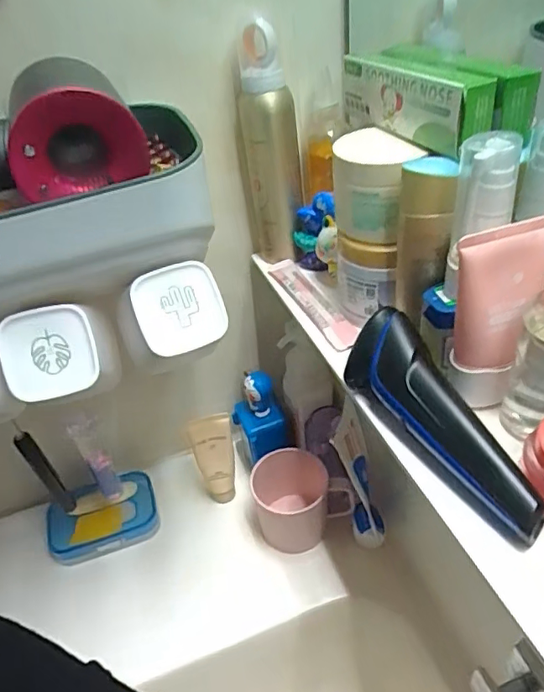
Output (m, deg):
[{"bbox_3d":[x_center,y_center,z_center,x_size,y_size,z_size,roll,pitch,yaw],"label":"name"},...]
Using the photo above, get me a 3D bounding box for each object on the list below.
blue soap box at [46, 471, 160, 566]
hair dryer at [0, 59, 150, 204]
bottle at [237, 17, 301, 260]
[{"bbox_3d":[-0.181,0.186,0.586,0.113,0.031,0.070,-18,40,-13],"label":"blue soap box"},{"bbox_3d":[-0.232,-0.119,0.332,0.295,0.070,0.080,-9,39,-3],"label":"hair dryer"},{"bbox_3d":[-0.001,-0.164,0.466,0.047,0.185,0.043,-6,39,1],"label":"bottle"}]

